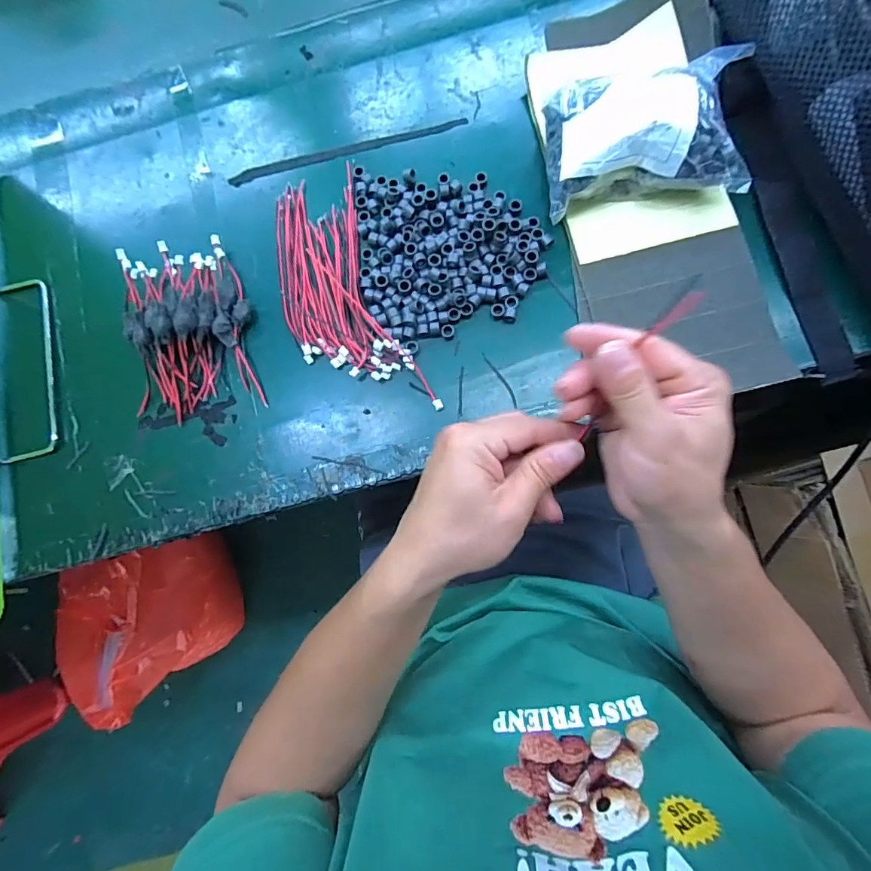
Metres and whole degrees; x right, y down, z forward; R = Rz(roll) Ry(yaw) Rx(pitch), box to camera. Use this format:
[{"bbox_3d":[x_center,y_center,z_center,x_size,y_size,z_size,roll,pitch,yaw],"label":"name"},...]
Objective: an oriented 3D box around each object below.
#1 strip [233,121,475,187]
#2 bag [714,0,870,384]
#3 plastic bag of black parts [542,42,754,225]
[{"bbox_3d":[-0.075,-0.240,0.393,0.203,0.004,0.012,-13,83,2],"label":"strip"},{"bbox_3d":[0.268,-0.190,0.298,0.049,0.122,0.281,-23,89,-32],"label":"bag"},{"bbox_3d":[0.149,-0.216,0.341,0.134,0.055,0.096,-6,83,3],"label":"plastic bag of black parts"}]

